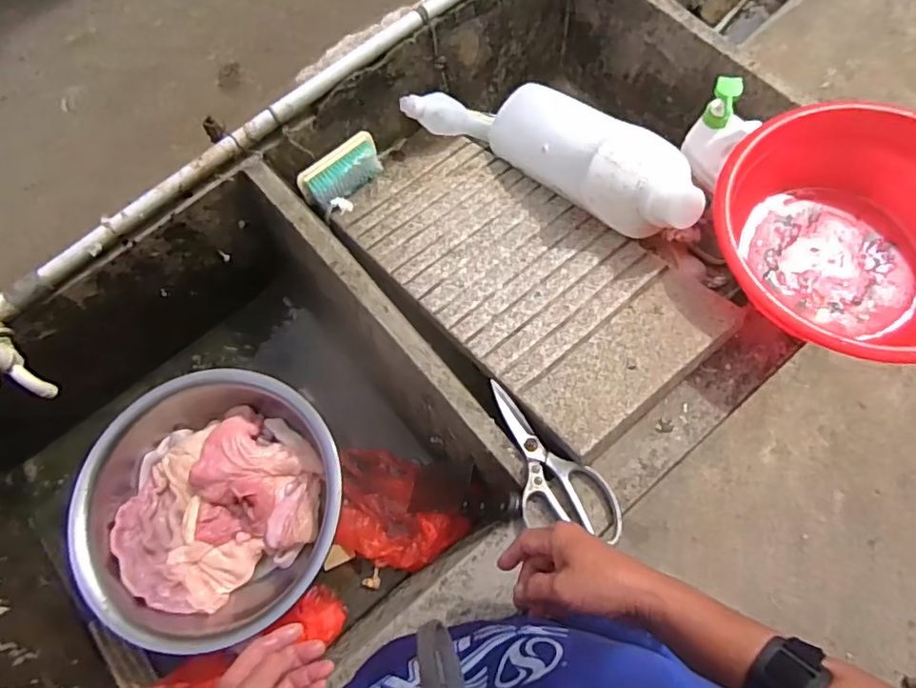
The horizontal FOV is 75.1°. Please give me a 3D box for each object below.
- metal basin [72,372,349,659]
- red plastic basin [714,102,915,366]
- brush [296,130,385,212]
[{"bbox_3d":[-0.323,0.211,0.794,0.334,0.107,0.323,-1,70,3],"label":"metal basin"},{"bbox_3d":[0.420,-0.114,0.644,0.271,0.118,0.286,-1,70,3],"label":"red plastic basin"},{"bbox_3d":[-0.172,-0.255,0.886,0.128,0.043,0.073,-43,124,-7],"label":"brush"}]

